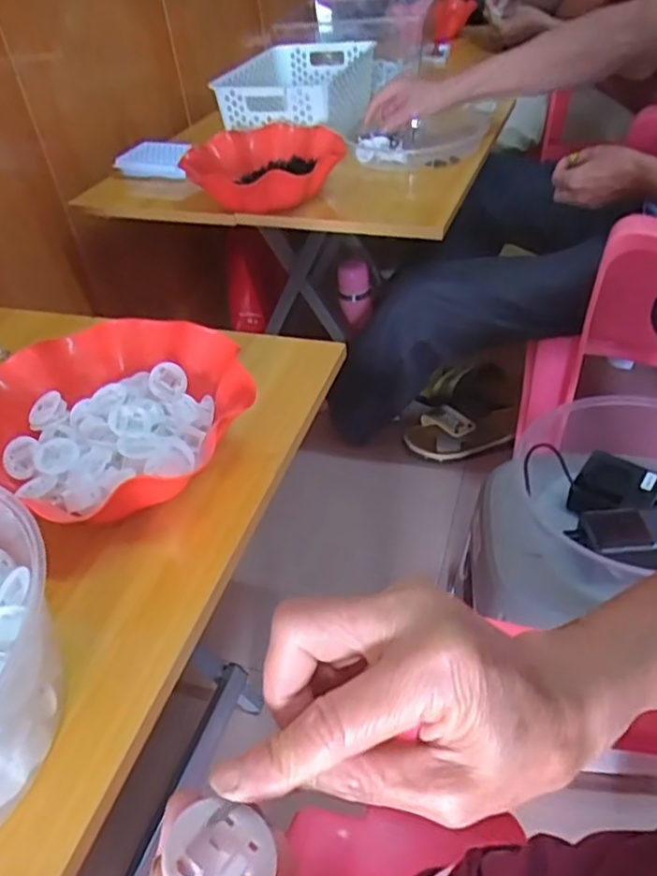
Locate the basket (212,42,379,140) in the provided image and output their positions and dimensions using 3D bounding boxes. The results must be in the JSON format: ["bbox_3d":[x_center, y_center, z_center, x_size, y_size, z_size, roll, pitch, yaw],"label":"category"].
[{"bbox_3d":[-0.048,-0.587,1.058,0.224,0.078,0.307,2,42,8],"label":"basket"}]

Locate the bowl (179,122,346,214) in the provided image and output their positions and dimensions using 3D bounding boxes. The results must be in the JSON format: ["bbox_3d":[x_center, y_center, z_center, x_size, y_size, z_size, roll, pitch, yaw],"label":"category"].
[{"bbox_3d":[-0.090,-0.366,0.893,0.208,0.084,0.200,-7,42,-2],"label":"bowl"}]

